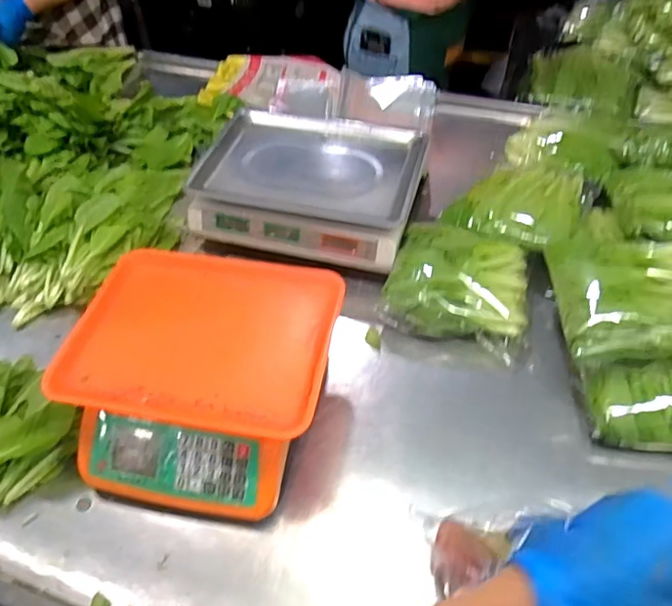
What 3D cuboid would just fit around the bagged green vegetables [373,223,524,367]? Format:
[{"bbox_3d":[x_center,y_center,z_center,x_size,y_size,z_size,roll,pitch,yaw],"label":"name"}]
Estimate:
[{"bbox_3d":[0.178,-0.024,0.775,0.198,0.069,0.179,17,53,17],"label":"bagged green vegetables"}]

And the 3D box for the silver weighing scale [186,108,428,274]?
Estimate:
[{"bbox_3d":[-0.040,-0.194,0.885,0.328,0.086,0.258,13,52,13],"label":"silver weighing scale"}]

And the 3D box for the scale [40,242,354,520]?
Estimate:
[{"bbox_3d":[-0.157,0.083,0.656,0.298,0.108,0.286,9,51,11],"label":"scale"}]

